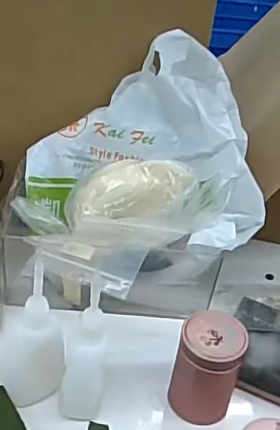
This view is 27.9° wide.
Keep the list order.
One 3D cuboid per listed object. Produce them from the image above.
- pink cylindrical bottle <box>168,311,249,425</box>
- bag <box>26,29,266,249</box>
[{"bbox_3d":[0.047,0.106,0.393,0.043,0.066,0.037,18,33,15],"label":"pink cylindrical bottle"},{"bbox_3d":[0.008,-0.062,0.478,0.199,0.119,0.167,-1,32,-14],"label":"bag"}]

